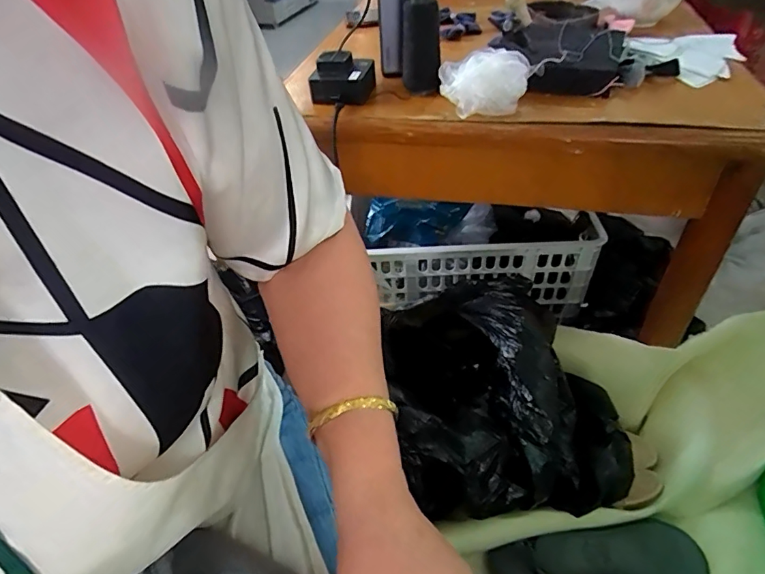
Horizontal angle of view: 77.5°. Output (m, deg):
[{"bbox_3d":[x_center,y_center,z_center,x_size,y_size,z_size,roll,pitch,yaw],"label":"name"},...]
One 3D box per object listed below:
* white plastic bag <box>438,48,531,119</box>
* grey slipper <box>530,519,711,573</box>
[{"bbox_3d":[0.117,-0.238,0.552,0.103,0.050,0.071,6,44,11],"label":"white plastic bag"},{"bbox_3d":[0.340,0.387,0.679,0.236,0.043,0.087,-1,44,4],"label":"grey slipper"}]

